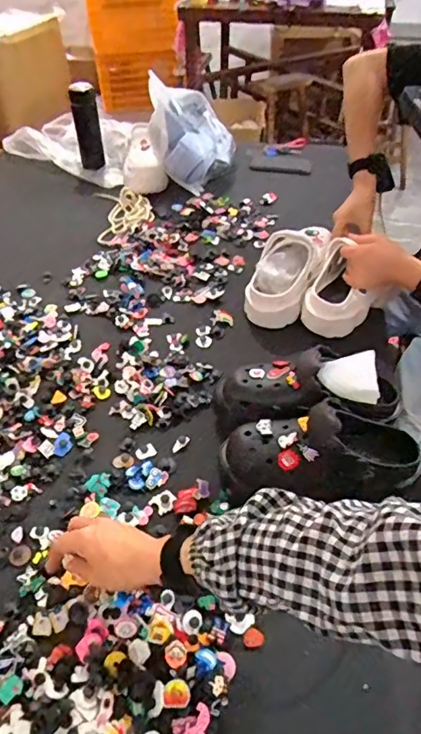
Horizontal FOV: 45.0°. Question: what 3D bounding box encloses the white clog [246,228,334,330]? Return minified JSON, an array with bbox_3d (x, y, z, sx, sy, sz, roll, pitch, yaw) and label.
[{"bbox_3d":[0.141,-0.175,0.910,0.103,0.106,0.231,25,76,24],"label":"white clog"}]

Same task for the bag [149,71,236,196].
[{"bbox_3d":[-0.043,-0.560,1.237,0.204,0.215,0.187,0,45,0],"label":"bag"}]

